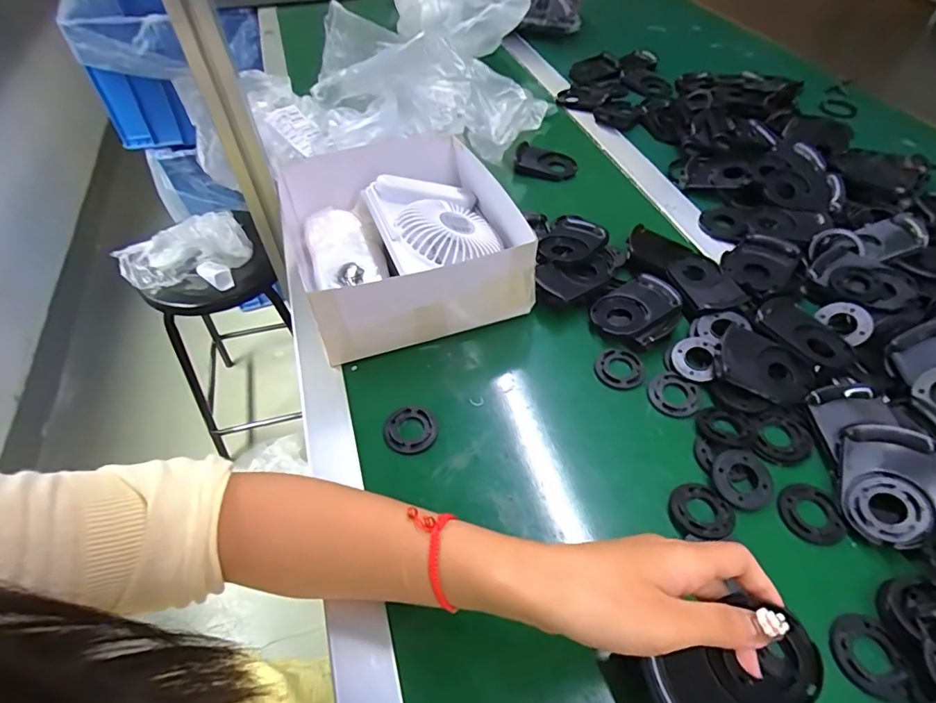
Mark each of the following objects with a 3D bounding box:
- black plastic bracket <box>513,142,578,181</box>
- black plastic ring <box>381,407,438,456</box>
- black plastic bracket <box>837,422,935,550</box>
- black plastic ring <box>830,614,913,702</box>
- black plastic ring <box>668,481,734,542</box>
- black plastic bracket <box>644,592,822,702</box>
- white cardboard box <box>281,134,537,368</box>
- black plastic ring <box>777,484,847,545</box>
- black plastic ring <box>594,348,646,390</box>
[{"bbox_3d":[0.105,-0.253,0.657,0.084,0.022,0.045,17,53,16],"label":"black plastic bracket"},{"bbox_3d":[-0.047,0.065,0.408,0.044,0.006,0.043,-1,51,1],"label":"black plastic ring"},{"bbox_3d":[0.304,0.095,0.355,0.057,0.013,0.085,9,69,30],"label":"black plastic bracket"},{"bbox_3d":[0.250,0.190,0.306,0.036,0.009,0.044,-14,51,-9],"label":"black plastic ring"},{"bbox_3d":[0.170,0.116,0.360,0.043,0.006,0.041,-1,51,1],"label":"black plastic ring"},{"bbox_3d":[0.138,0.168,0.256,0.082,0.012,0.054,-35,63,11],"label":"black plastic bracket"},{"bbox_3d":[-0.066,-0.123,0.509,0.226,0.092,0.245,-18,52,-12],"label":"white cardboard box"},{"bbox_3d":[0.251,0.120,0.362,0.042,0.004,0.042,-1,51,1],"label":"black plastic ring"},{"bbox_3d":[0.138,0.014,0.446,0.044,0.004,0.043,-1,51,1],"label":"black plastic ring"}]

